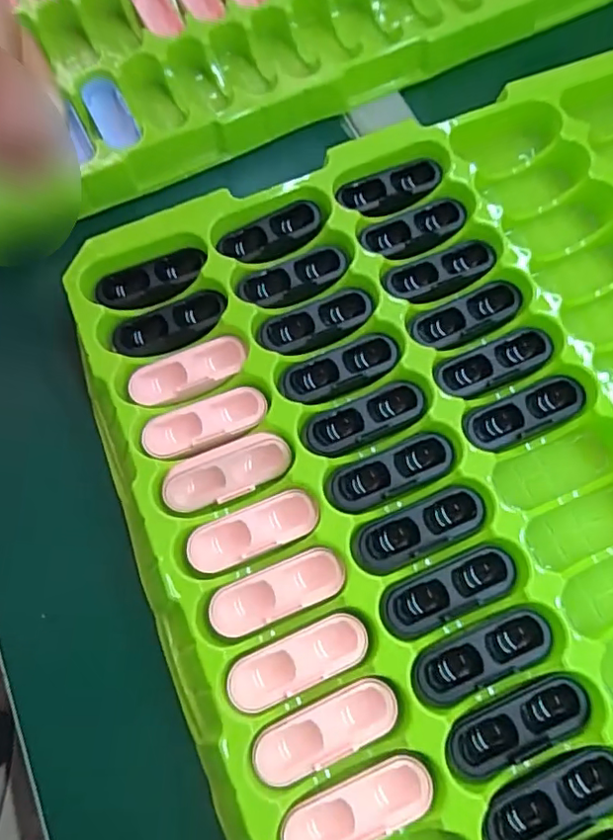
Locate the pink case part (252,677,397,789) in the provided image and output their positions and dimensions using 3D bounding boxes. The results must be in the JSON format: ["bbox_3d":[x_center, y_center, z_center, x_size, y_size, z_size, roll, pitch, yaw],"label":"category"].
[{"bbox_3d":[0.009,0.135,0.246,0.064,0.007,0.024,-26,72,-7],"label":"pink case part"}]

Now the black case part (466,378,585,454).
[{"bbox_3d":[0.113,-0.004,0.293,0.063,0.007,0.024,-22,72,-6],"label":"black case part"}]

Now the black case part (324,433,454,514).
[{"bbox_3d":[0.042,0.026,0.288,0.066,0.007,0.022,-21,72,-5],"label":"black case part"}]

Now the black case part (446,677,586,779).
[{"bbox_3d":[0.092,0.134,0.248,0.065,0.006,0.025,-23,72,-6],"label":"black case part"}]

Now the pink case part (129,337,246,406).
[{"bbox_3d":[-0.063,-0.026,0.305,0.064,0.007,0.025,-20,71,-5],"label":"pink case part"}]

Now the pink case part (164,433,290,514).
[{"bbox_3d":[-0.040,0.025,0.282,0.065,0.008,0.024,-23,72,-6],"label":"pink case part"}]

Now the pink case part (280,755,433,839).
[{"bbox_3d":[0.022,0.164,0.239,0.065,0.016,0.023,-22,72,-6],"label":"pink case part"}]

